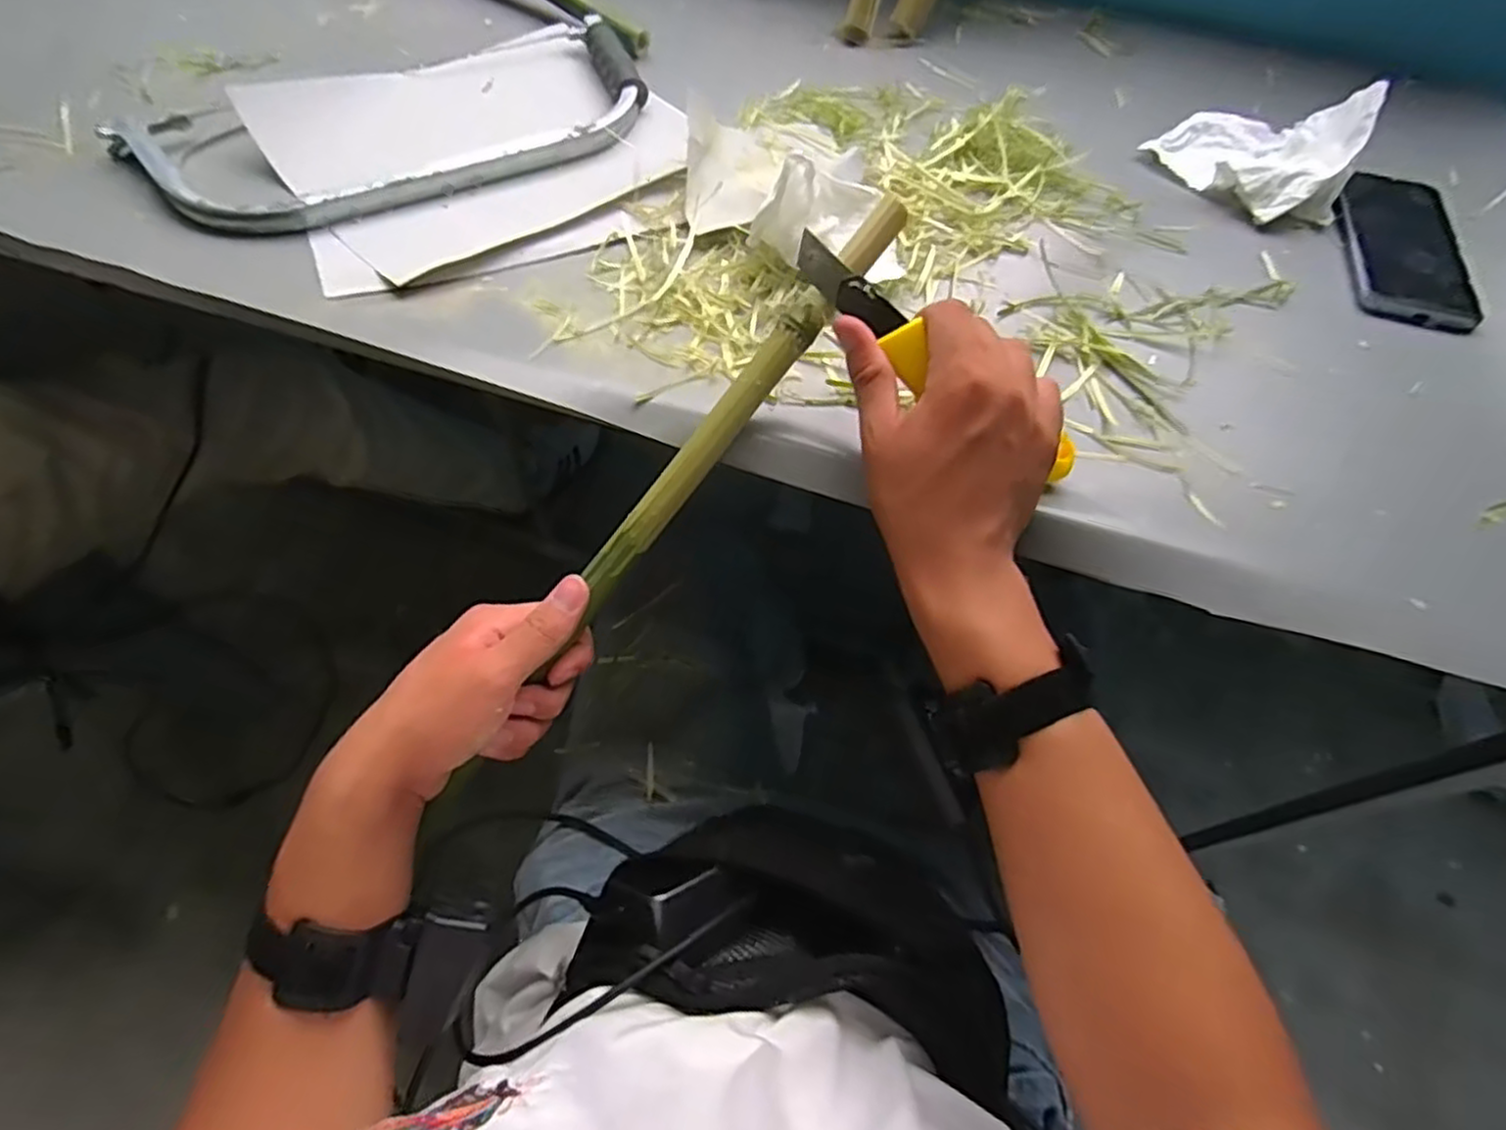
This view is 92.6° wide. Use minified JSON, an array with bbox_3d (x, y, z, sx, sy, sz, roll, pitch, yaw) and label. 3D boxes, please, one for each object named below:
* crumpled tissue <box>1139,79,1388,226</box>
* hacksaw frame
[{"bbox_3d":[0.380,-0.321,0.532,0.137,0.051,0.126,32,62,16],"label":"crumpled tissue"},{"bbox_3d":[-0.245,-0.319,0.514,0.355,0.021,0.173,-29,64,-19],"label":"hacksaw frame"}]

